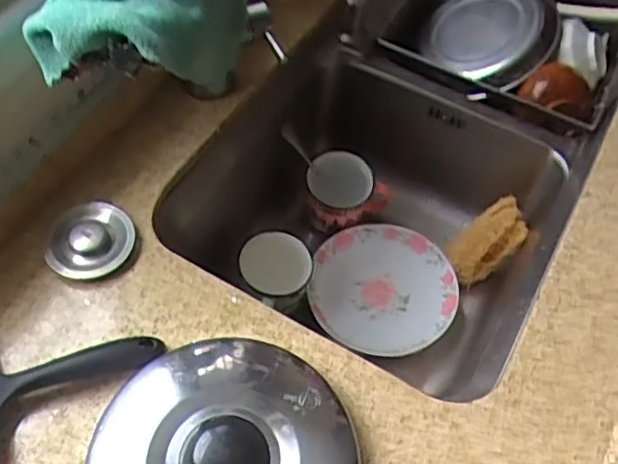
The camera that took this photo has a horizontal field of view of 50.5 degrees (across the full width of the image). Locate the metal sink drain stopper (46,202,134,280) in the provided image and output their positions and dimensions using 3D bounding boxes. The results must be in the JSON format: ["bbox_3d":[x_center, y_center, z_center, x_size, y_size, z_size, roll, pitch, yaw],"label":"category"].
[{"bbox_3d":[-0.211,0.005,0.631,0.080,0.016,0.079,2,57,-3],"label":"metal sink drain stopper"}]

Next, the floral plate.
[{"bbox_3d":[0.095,0.073,0.846,0.182,0.029,0.174,1,57,-2],"label":"floral plate"}]

